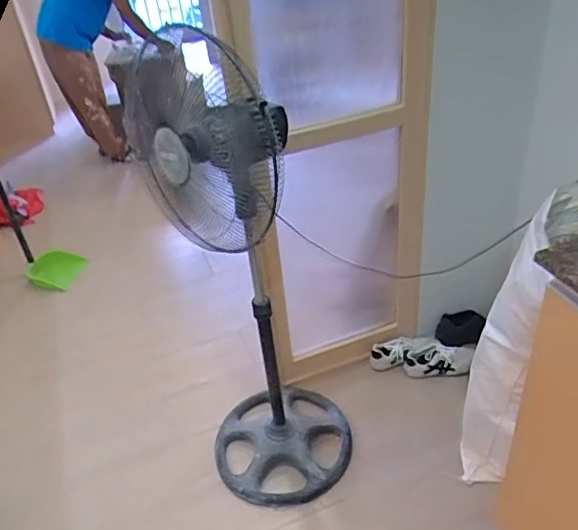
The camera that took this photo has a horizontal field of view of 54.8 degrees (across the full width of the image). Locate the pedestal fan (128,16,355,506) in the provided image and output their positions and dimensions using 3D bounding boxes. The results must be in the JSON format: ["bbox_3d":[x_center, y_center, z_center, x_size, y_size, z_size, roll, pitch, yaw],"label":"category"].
[{"bbox_3d":[-0.079,0.097,1.342,0.365,1.158,0.347,-6,36,2],"label":"pedestal fan"}]

